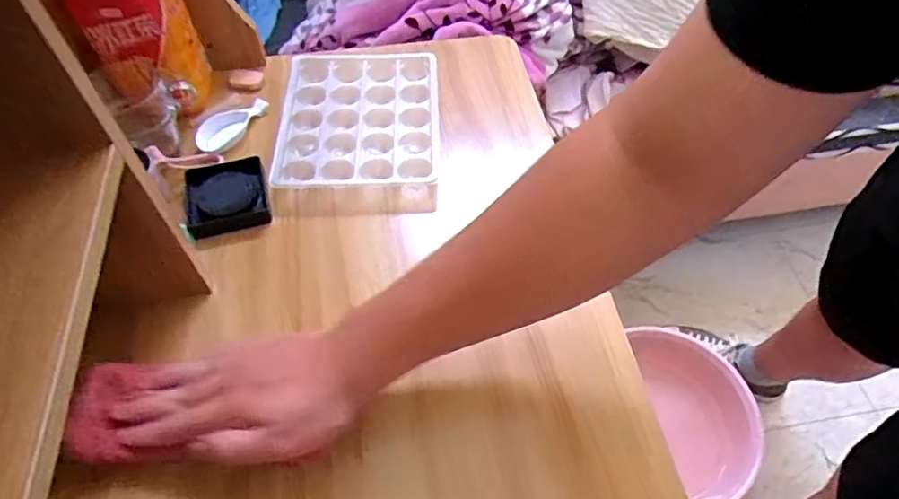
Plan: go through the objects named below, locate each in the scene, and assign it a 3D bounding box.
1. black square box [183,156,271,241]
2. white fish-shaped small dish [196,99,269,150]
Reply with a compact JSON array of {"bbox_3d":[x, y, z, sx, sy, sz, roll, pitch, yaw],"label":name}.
[{"bbox_3d":[-0.227,-0.051,0.559,0.077,0.031,0.073,-14,58,-9],"label":"black square box"},{"bbox_3d":[-0.249,-0.142,0.620,0.035,0.018,0.089,30,61,18],"label":"white fish-shaped small dish"}]

